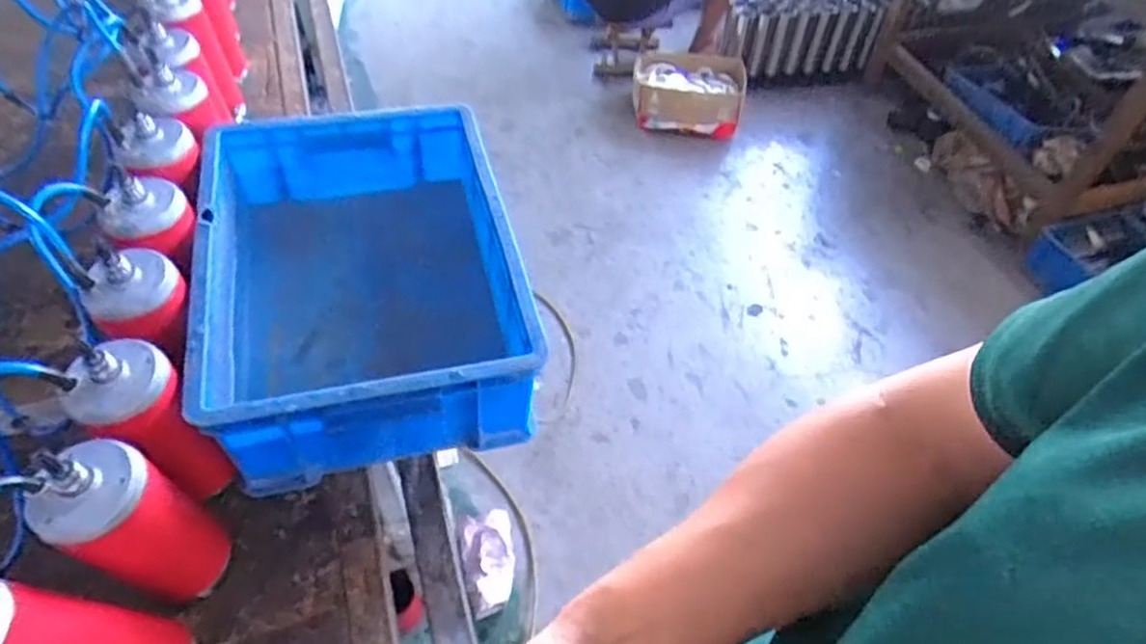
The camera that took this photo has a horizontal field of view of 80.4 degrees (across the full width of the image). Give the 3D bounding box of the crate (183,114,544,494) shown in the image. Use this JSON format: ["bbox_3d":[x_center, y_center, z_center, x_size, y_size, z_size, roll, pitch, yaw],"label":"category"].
[{"bbox_3d":[-0.219,-0.045,0.737,0.297,0.160,0.400,-11,54,-12],"label":"crate"}]

